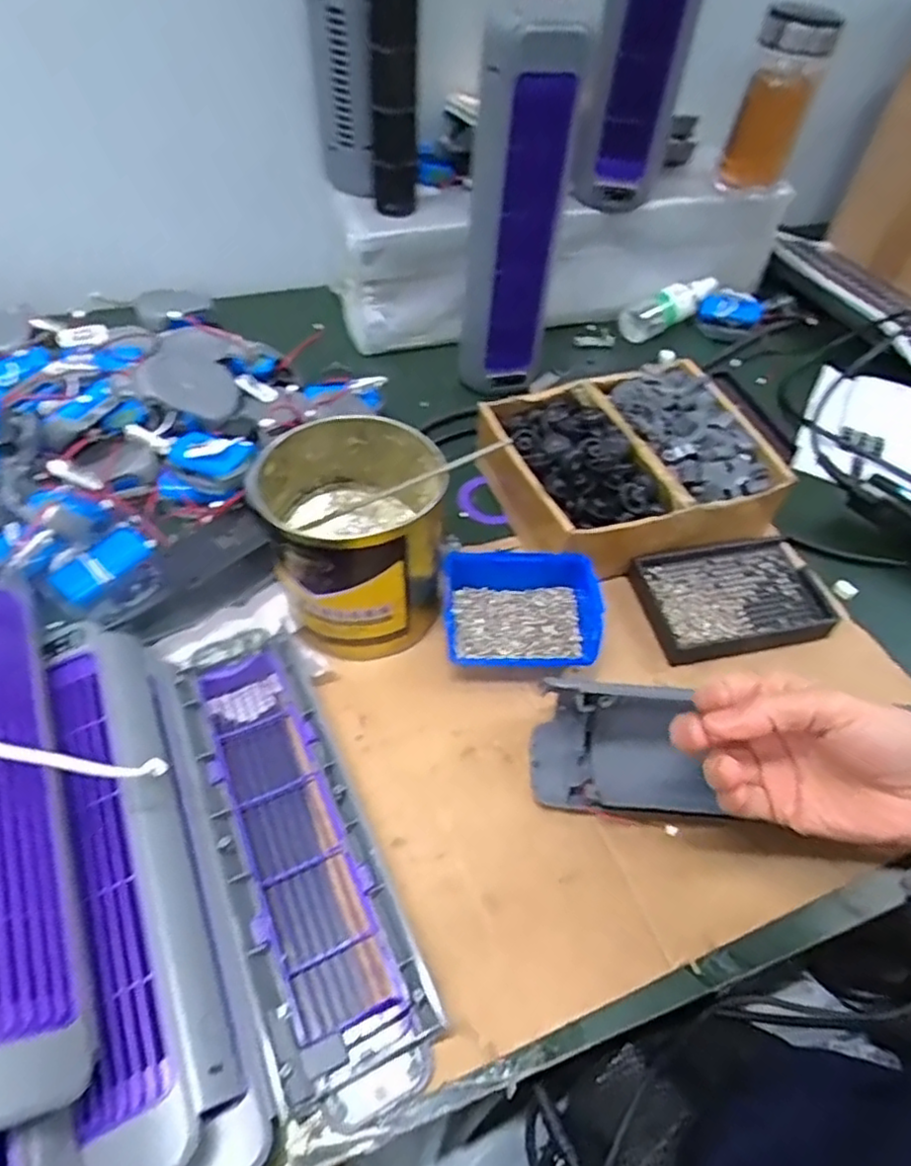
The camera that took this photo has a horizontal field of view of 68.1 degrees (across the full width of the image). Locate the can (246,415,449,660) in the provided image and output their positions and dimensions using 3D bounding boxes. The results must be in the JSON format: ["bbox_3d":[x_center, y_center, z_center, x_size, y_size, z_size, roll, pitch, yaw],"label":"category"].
[{"bbox_3d":[-0.071,-0.038,0.477,0.119,0.110,0.130,2,51,-3],"label":"can"}]

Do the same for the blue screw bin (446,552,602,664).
[{"bbox_3d":[0.047,0.023,0.493,0.113,0.046,0.084,3,51,-2],"label":"blue screw bin"}]

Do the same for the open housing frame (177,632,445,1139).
[{"bbox_3d":[-0.097,0.145,0.402,0.077,0.025,0.293,-19,55,-19],"label":"open housing frame"}]

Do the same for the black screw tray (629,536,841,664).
[{"bbox_3d":[0.218,0.010,0.531,0.147,0.018,0.093,-8,52,-11],"label":"black screw tray"}]

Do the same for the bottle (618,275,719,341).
[{"bbox_3d":[0.269,-0.342,0.824,0.145,0.039,0.040,-31,59,-9],"label":"bottle"}]

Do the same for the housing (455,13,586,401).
[{"bbox_3d":[0.053,-0.327,0.614,0.086,0.296,0.074,5,51,-1],"label":"housing"}]

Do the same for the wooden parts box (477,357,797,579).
[{"bbox_3d":[0.147,-0.099,0.570,0.211,0.070,0.186,-16,54,-17],"label":"wooden parts box"}]

